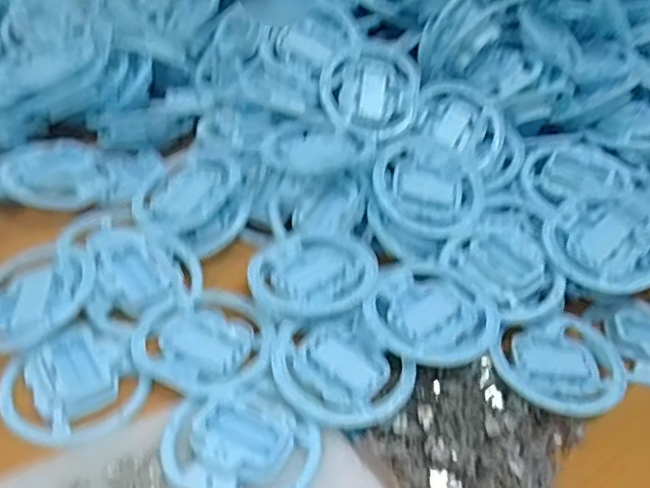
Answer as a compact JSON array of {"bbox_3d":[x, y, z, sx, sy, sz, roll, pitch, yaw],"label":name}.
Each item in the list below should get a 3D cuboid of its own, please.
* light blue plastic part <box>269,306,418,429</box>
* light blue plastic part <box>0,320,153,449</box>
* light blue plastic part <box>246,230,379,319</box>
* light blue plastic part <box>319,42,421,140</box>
[{"bbox_3d":[0.010,0.092,0.462,0.088,0.014,0.097,-24,49,-31],"label":"light blue plastic part"},{"bbox_3d":[-0.181,0.100,0.441,0.093,0.017,0.088,1,47,-1],"label":"light blue plastic part"},{"bbox_3d":[-0.011,0.024,0.525,0.105,0.017,0.096,1,47,-1],"label":"light blue plastic part"},{"bbox_3d":[0.048,-0.159,0.641,0.103,0.017,0.105,1,78,-6],"label":"light blue plastic part"}]

